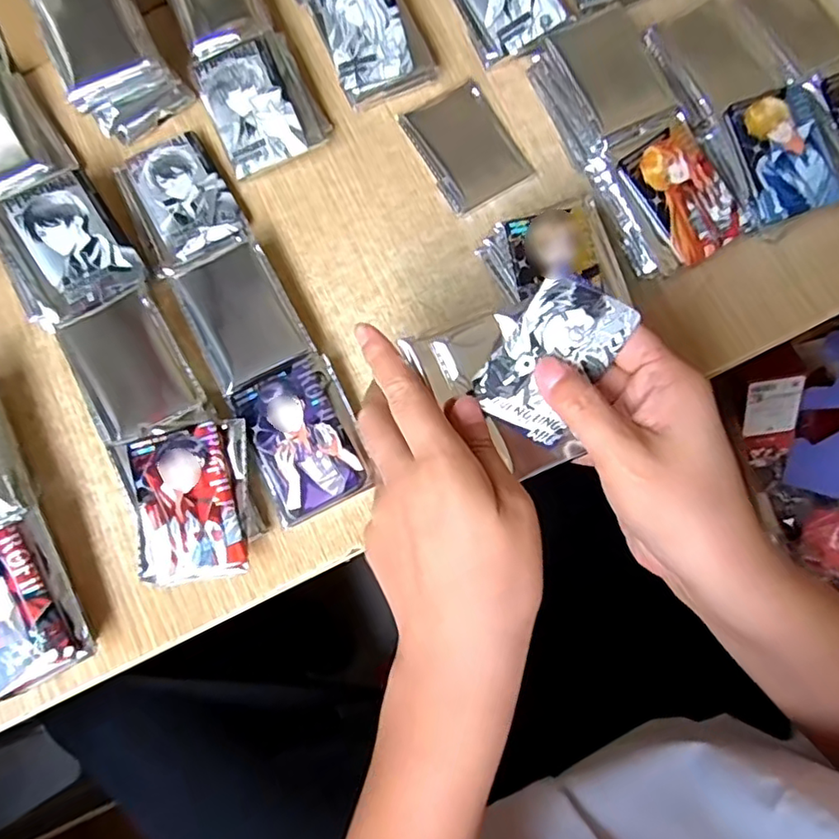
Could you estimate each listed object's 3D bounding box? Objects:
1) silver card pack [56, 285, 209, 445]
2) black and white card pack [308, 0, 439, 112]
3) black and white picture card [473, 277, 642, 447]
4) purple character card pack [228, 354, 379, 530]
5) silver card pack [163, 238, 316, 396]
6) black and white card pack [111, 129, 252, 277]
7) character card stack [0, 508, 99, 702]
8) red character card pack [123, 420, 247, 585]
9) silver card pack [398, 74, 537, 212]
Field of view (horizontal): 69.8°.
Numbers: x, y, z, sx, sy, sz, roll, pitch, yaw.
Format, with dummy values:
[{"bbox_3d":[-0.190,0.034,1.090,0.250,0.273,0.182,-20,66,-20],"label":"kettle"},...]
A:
[{"bbox_3d":[-0.180,-0.030,0.373,0.066,0.021,0.083,-29,79,-8],"label":"silver card pack"},{"bbox_3d":[-0.035,-0.272,0.428,0.064,0.034,0.083,-23,78,-7],"label":"black and white card pack"},{"bbox_3d":[0.067,-0.033,0.311,0.057,0.006,0.081,30,103,-6],"label":"black and white picture card"},{"bbox_3d":[-0.070,0.012,0.369,0.063,0.022,0.088,-22,78,-7],"label":"purple character card pack"},{"bbox_3d":[-0.114,-0.068,0.386,0.062,0.018,0.097,-27,79,-8],"label":"silver card pack"},{"bbox_3d":[-0.161,-0.145,0.407,0.066,0.011,0.091,-28,79,-8],"label":"black and white card pack"},{"bbox_3d":[-0.225,0.106,0.333,0.064,0.033,0.085,-27,79,-8],"label":"character card stack"},{"bbox_3d":[-0.131,0.047,0.345,0.064,0.010,0.088,-8,85,-4],"label":"red character card pack"},{"bbox_3d":[0.032,-0.197,0.428,0.066,0.010,0.091,-29,79,-8],"label":"silver card pack"}]

